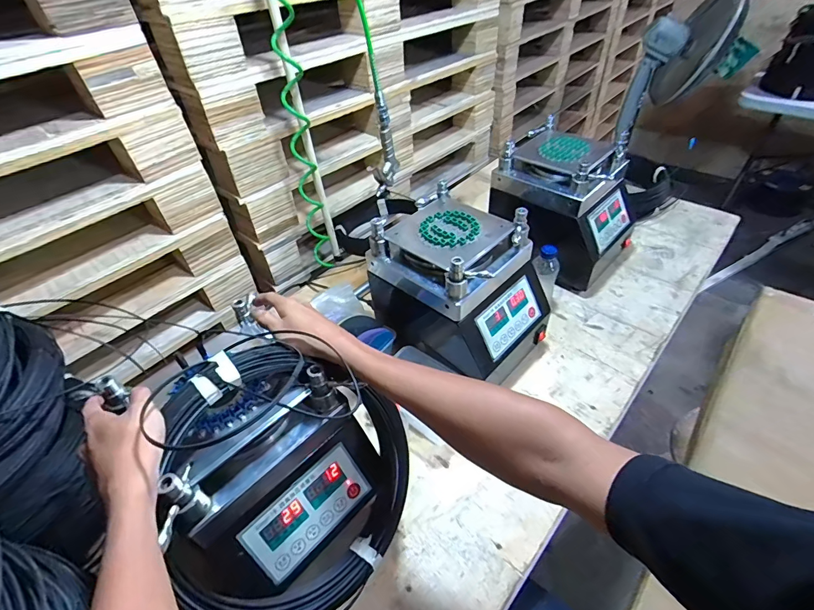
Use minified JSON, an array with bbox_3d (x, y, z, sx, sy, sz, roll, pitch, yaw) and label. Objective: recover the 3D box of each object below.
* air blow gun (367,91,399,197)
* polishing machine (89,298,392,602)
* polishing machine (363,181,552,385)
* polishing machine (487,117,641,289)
[{"bbox_3d":[-0.046,-0.294,0.756,0.032,0.174,0.070,10,47,14],"label":"air blow gun"},{"bbox_3d":[-0.187,0.203,0.537,0.272,0.264,0.213,32,55,31],"label":"polishing machine"},{"bbox_3d":[0.102,-0.029,0.768,0.227,0.261,0.278,-35,52,-27],"label":"polishing machine"},{"bbox_3d":[0.373,-0.239,0.966,0.284,0.288,0.238,30,55,30],"label":"polishing machine"}]

